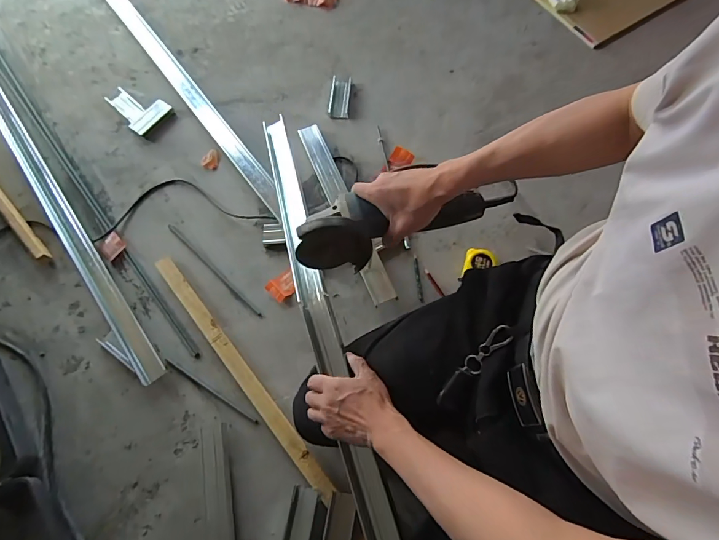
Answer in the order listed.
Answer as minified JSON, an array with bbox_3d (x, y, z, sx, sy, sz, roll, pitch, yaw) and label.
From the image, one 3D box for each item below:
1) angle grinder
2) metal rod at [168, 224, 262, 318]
[{"bbox_3d":[0.068,-0.082,0.573,0.324,0.096,0.089,-14,71,-15],"label":"angle grinder"},{"bbox_3d":[-0.325,0.001,0.879,0.313,0.011,0.013,41,75,13],"label":"metal rod"}]

